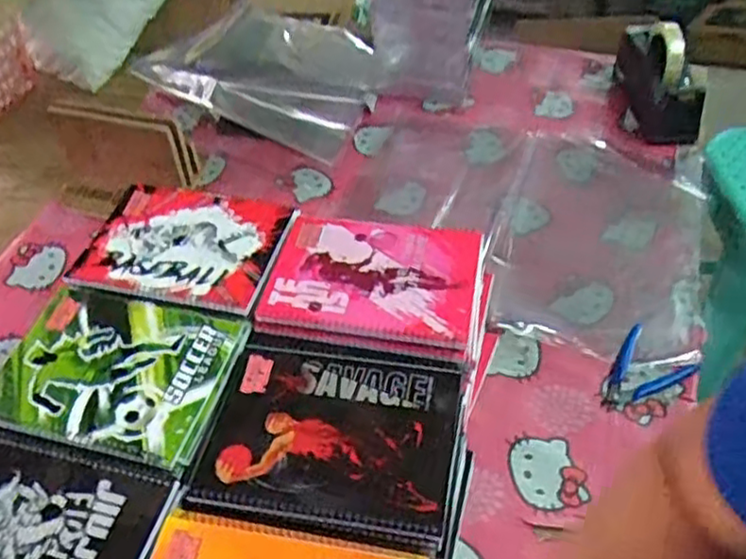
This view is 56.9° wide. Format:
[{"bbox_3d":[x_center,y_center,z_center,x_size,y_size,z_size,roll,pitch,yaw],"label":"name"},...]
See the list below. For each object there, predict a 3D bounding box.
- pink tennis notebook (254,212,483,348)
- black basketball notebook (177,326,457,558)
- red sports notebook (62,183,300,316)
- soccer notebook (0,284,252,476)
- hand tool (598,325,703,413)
[{"bbox_3d":[0.001,-0.005,0.674,0.198,0.014,0.145,8,50,10],"label":"pink tennis notebook"},{"bbox_3d":[-0.032,0.119,0.568,0.198,0.008,0.171,8,50,10],"label":"black basketball notebook"},{"bbox_3d":[-0.196,-0.038,0.717,0.197,0.012,0.151,10,50,12],"label":"red sports notebook"},{"bbox_3d":[-0.232,0.080,0.619,0.204,0.009,0.158,10,50,12],"label":"soccer notebook"},{"bbox_3d":[0.295,0.106,0.779,0.114,0.016,0.084,-30,54,-21],"label":"hand tool"}]

